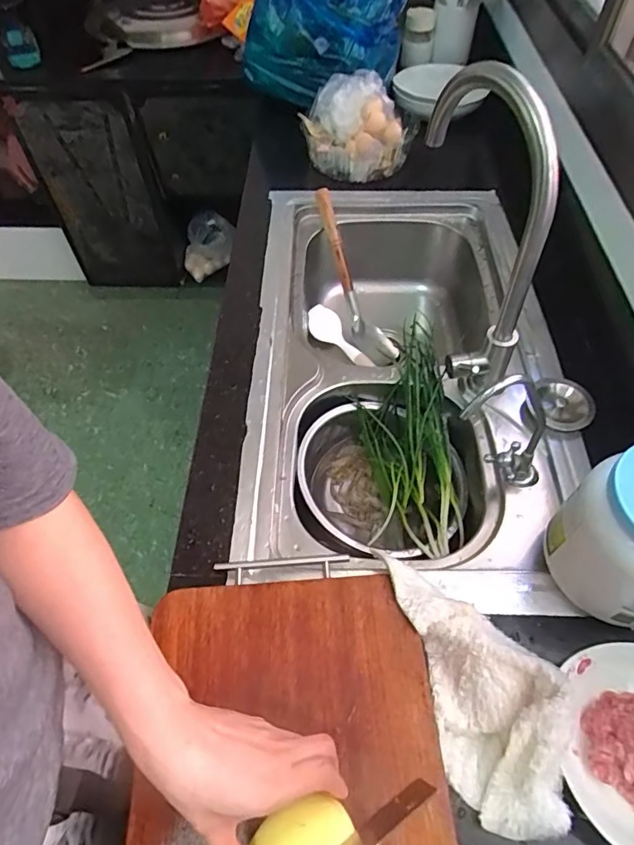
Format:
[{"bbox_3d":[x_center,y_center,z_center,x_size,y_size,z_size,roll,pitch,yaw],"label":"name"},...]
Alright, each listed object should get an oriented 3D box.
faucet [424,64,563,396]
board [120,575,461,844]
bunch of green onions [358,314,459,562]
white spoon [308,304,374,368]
[{"bbox_3d":[0.208,-0.267,0.650,0.097,0.348,0.270,-9,55,-5],"label":"faucet"},{"bbox_3d":[-0.022,0.331,0.422,0.273,0.020,0.397,-2,55,0],"label":"board"},{"bbox_3d":[0.134,0.016,0.764,0.120,0.127,0.345,0,76,2],"label":"bunch of green onions"},{"bbox_3d":[0.044,-0.161,0.986,0.159,0.024,0.054,45,65,4],"label":"white spoon"}]

